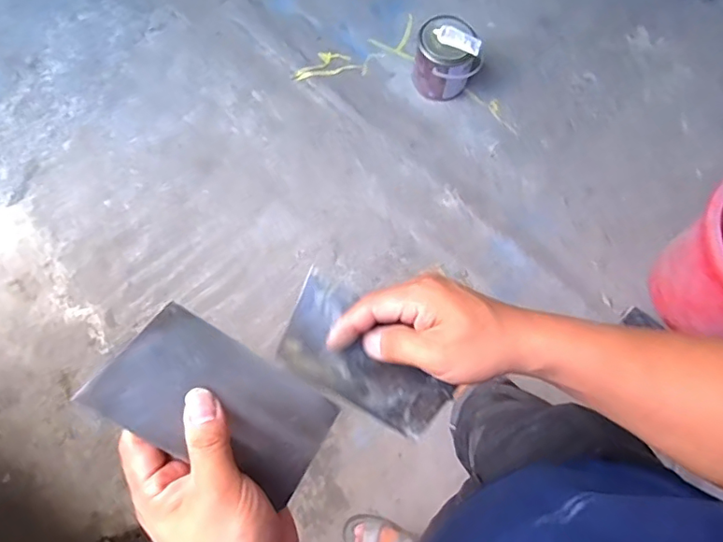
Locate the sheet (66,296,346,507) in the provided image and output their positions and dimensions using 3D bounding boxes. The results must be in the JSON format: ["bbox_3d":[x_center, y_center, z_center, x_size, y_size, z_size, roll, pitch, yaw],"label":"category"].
[{"bbox_3d":[-0.085,0.080,0.324,0.134,0.006,0.072,34,76,-15],"label":"sheet"}]

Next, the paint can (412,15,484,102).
[{"bbox_3d":[0.240,-0.584,1.489,0.177,0.178,0.163,1,70,-3],"label":"paint can"}]

